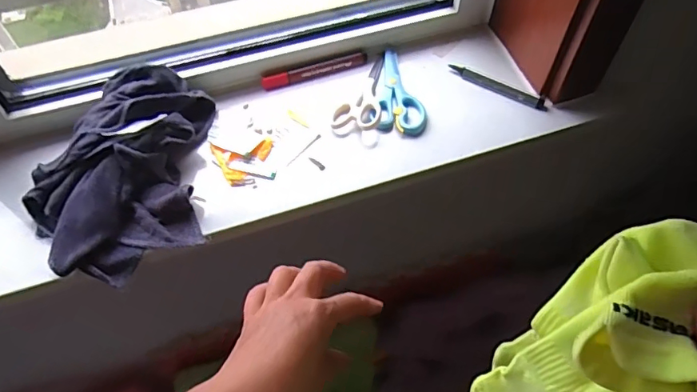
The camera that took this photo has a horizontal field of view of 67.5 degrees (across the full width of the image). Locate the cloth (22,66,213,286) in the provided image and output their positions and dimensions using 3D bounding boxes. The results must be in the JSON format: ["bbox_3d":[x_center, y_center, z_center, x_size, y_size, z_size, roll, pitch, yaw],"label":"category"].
[{"bbox_3d":[-0.225,-0.028,0.510,0.160,0.063,0.210,-4,56,-1],"label":"cloth"}]

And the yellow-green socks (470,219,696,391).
[{"bbox_3d":[0.145,0.112,0.314,0.094,0.208,0.074,38,33,24],"label":"yellow-green socks"}]

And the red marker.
[{"bbox_3d":[-0.039,-0.146,0.607,0.124,0.009,0.013,-18,57,-10],"label":"red marker"}]

